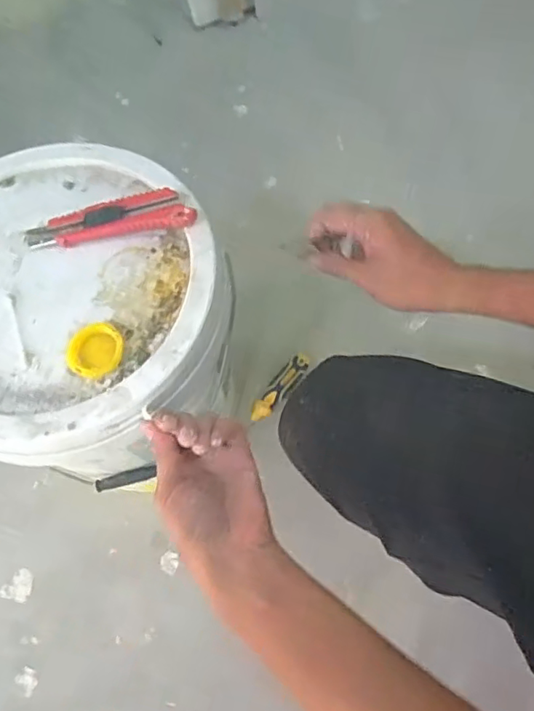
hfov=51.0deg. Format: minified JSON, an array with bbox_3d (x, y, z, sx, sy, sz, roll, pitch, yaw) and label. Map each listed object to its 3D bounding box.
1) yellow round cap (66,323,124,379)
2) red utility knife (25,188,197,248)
[{"bbox_3d":[-0.139,-0.005,0.452,0.041,0.011,0.045,-1,67,3],"label":"yellow round cap"},{"bbox_3d":[-0.139,-0.120,0.493,0.148,0.021,0.036,-7,67,0],"label":"red utility knife"}]

